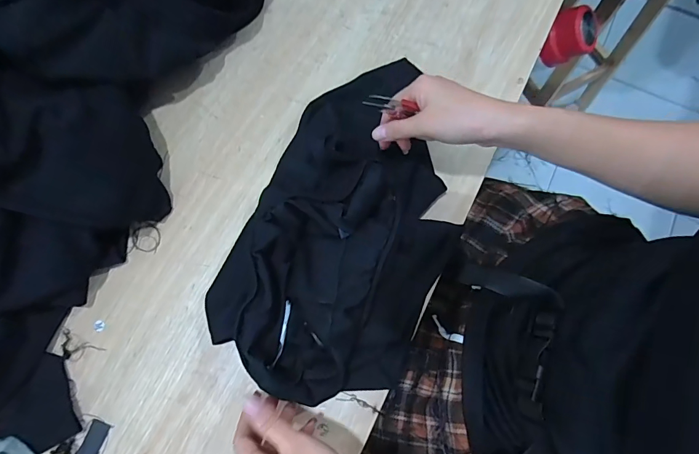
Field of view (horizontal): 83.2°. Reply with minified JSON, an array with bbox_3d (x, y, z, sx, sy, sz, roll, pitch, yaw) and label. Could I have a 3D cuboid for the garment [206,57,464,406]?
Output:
[{"bbox_3d":[0.010,-0.016,0.416,0.206,0.058,0.366,23,74,7],"label":"garment"}]

